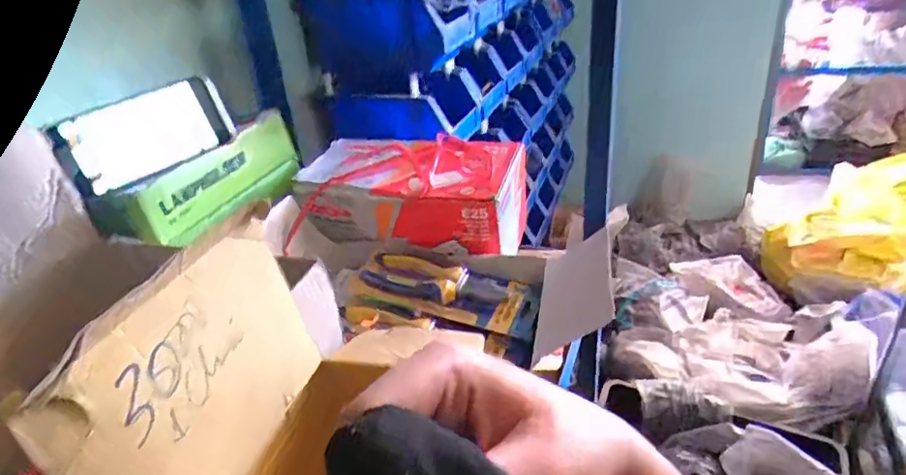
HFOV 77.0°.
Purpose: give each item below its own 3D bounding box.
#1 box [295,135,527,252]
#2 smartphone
[{"bbox_3d":[-0.047,-0.048,0.705,0.260,0.114,0.144,2,31,13],"label":"box"},{"bbox_3d":[-0.311,-0.106,0.584,0.161,0.073,0.015,-32,27,-30],"label":"smartphone"}]

